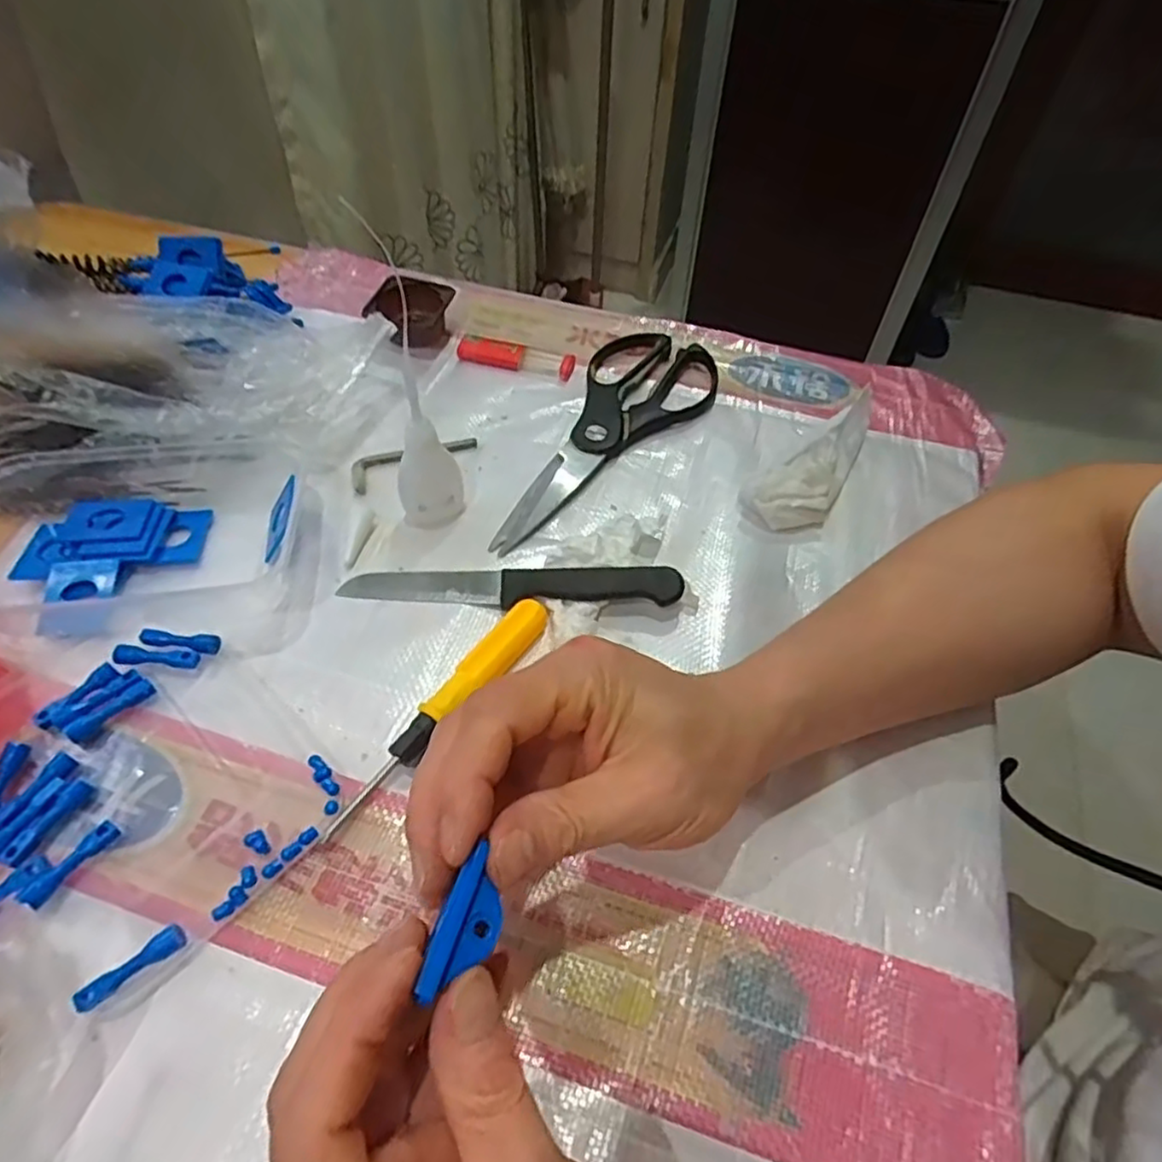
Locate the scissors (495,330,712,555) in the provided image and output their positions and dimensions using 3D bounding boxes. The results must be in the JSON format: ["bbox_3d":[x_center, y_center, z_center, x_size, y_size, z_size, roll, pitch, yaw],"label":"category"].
[{"bbox_3d":[0.027,-0.092,0.435,0.086,0.013,0.216,17,53,9],"label":"scissors"}]

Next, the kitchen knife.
[{"bbox_3d":[-0.036,0.001,0.357,0.173,0.022,0.021,4,52,0],"label":"kitchen knife"}]

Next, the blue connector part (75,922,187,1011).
[{"bbox_3d":[-0.163,0.141,0.250,0.037,0.011,0.008,-28,59,-23],"label":"blue connector part"}]

